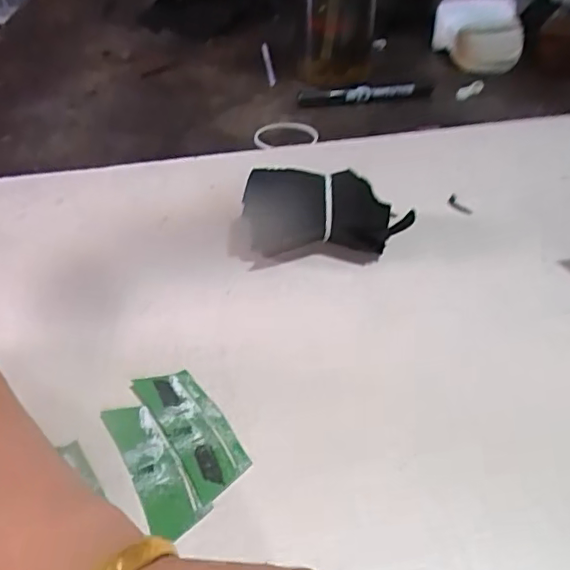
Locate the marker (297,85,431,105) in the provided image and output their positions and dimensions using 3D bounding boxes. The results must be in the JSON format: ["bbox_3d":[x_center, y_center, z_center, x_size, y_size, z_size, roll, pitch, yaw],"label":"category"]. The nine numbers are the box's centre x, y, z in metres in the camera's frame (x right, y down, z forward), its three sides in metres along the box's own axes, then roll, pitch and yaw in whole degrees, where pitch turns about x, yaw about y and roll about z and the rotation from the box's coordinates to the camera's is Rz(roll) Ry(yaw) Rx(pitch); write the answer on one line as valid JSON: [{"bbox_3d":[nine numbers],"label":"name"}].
[{"bbox_3d":[0.078,-0.186,0.567,0.127,0.015,0.019,-1,39,1],"label":"marker"}]

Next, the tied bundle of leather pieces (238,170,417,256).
[{"bbox_3d":[0.029,-0.046,0.373,0.109,0.044,0.048,2,40,4],"label":"tied bundle of leather pieces"}]

